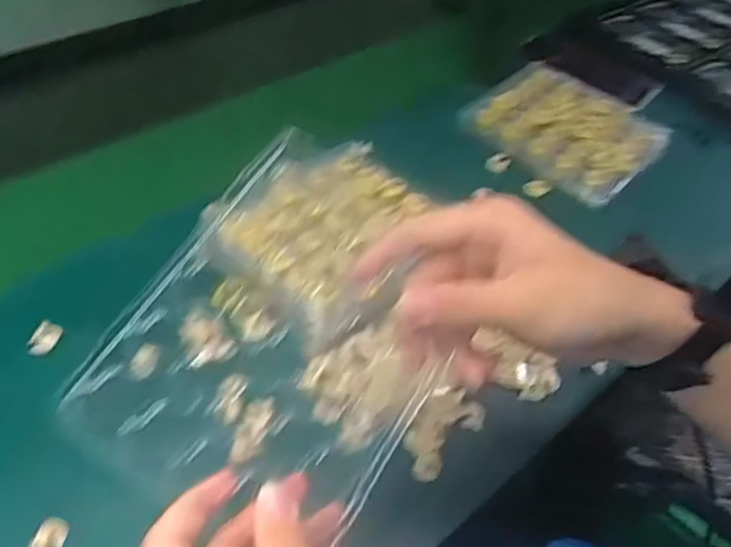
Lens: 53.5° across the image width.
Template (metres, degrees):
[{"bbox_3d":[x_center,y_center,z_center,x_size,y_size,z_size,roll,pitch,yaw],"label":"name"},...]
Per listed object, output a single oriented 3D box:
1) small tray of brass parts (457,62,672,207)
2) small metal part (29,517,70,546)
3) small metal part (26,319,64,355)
[{"bbox_3d":[0.209,-0.151,0.736,0.166,0.028,0.150,35,51,27],"label":"small tray of brass parts"},{"bbox_3d":[-0.185,0.155,0.422,0.016,0.010,0.024,16,45,10],"label":"small metal part"},{"bbox_3d":[-0.229,0.046,0.518,0.017,0.008,0.027,15,44,9],"label":"small metal part"}]

